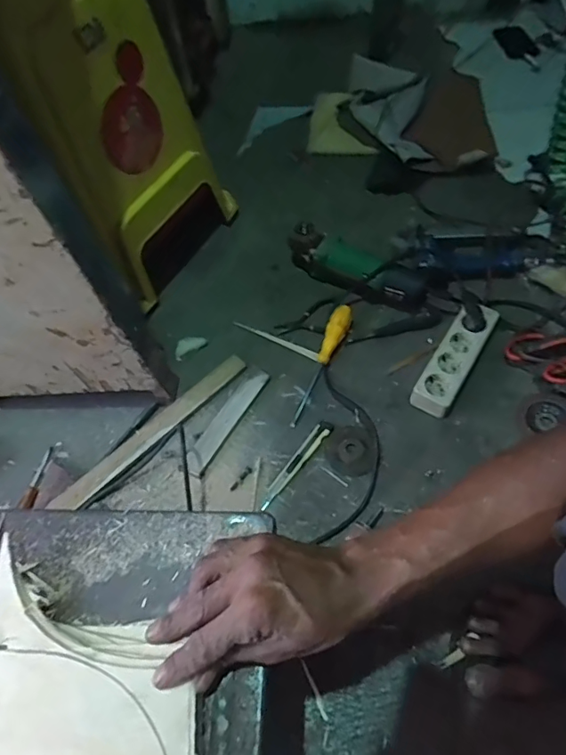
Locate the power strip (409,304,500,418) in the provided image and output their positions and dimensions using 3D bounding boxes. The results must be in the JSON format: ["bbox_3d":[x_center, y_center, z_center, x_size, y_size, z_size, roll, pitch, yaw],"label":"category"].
[{"bbox_3d":[0.260,-0.028,0.756,0.058,0.042,0.193,27,63,21],"label":"power strip"}]

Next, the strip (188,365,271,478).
[{"bbox_3d":[-0.083,0.059,0.751,0.038,0.009,0.195,24,62,20],"label":"strip"}]

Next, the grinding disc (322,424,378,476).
[{"bbox_3d":[0.097,0.101,0.717,0.071,0.005,0.077,-3,56,4],"label":"grinding disc"}]

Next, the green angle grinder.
[{"bbox_3d":[0.132,-0.197,0.865,0.256,0.072,0.074,24,61,20],"label":"green angle grinder"}]

